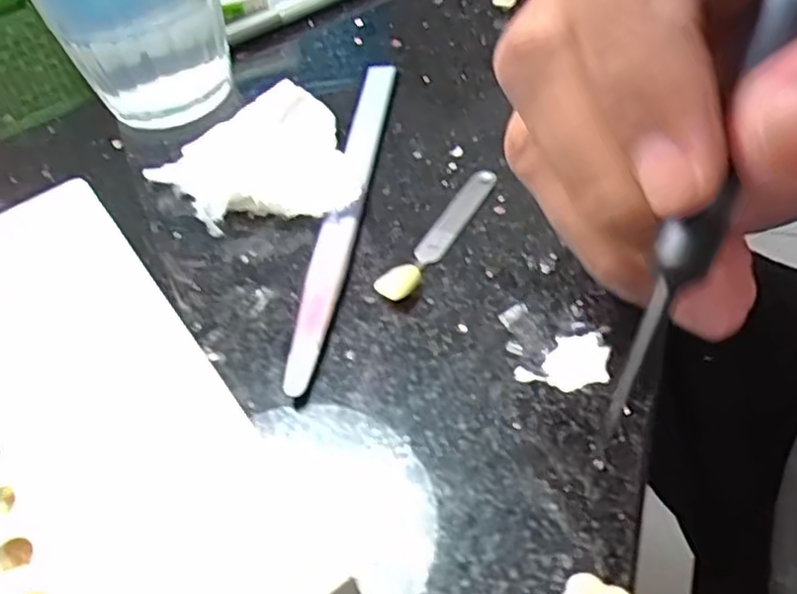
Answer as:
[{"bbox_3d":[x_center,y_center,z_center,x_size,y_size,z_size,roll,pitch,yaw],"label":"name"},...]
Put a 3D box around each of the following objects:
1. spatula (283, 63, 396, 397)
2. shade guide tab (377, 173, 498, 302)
[{"bbox_3d":[-0.015,-0.031,0.207,0.011,0.009,0.135,0,47,11],"label":"spatula"},{"bbox_3d":[0.012,-0.018,0.194,0.009,0.005,0.055,19,53,26],"label":"shade guide tab"}]

